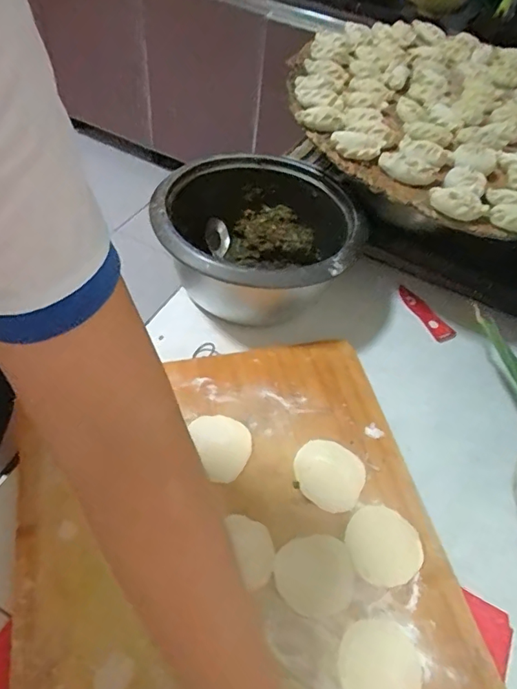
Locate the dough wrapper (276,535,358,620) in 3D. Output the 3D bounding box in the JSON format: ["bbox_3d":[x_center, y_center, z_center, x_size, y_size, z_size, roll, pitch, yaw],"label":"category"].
[{"bbox_3d":[0.050,0.200,0.437,0.069,0.004,0.064,4,51,-5],"label":"dough wrapper"}]

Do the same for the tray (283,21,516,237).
[{"bbox_3d":[0.275,-0.306,0.653,0.463,0.046,0.432,40,57,22],"label":"tray"}]

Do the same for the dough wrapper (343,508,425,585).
[{"bbox_3d":[0.113,0.181,0.456,0.065,0.004,0.066,4,51,-5],"label":"dough wrapper"}]

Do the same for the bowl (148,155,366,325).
[{"bbox_3d":[-0.004,-0.130,0.658,0.247,0.123,0.255,22,52,10],"label":"bowl"}]

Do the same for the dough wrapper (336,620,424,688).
[{"bbox_3d":[0.097,0.256,0.400,0.065,0.004,0.063,30,54,15],"label":"dough wrapper"}]

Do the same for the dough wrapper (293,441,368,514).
[{"bbox_3d":[0.069,0.126,0.496,0.068,0.004,0.064,30,54,16],"label":"dough wrapper"}]

